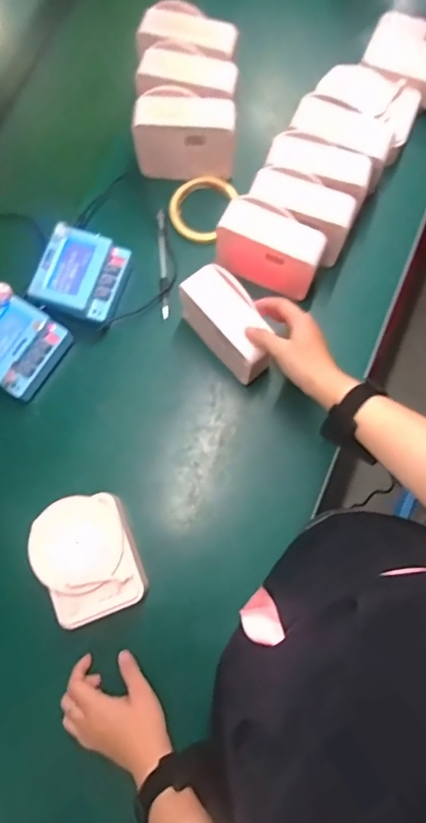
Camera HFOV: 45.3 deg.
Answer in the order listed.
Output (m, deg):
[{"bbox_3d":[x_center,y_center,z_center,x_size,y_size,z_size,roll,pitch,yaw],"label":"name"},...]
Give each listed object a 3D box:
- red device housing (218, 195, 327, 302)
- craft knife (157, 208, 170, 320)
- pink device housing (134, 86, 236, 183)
[{"bbox_3d":[0.071,-0.200,0.625,0.126,0.080,0.059,24,79,7],"label":"red device housing"},{"bbox_3d":[-0.067,-0.197,0.678,0.013,0.011,0.153,-5,77,1],"label":"craft knife"},{"bbox_3d":[-0.033,-0.353,0.656,0.125,0.089,0.060,6,78,3],"label":"pink device housing"}]

